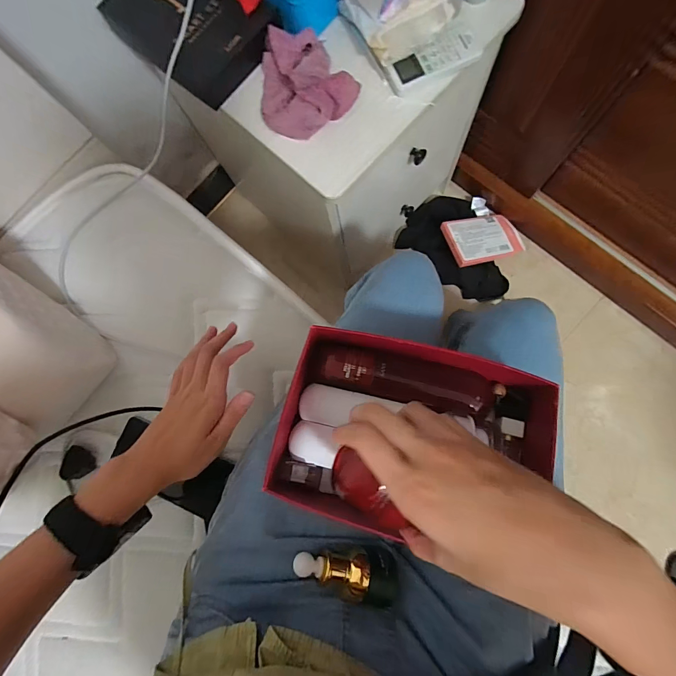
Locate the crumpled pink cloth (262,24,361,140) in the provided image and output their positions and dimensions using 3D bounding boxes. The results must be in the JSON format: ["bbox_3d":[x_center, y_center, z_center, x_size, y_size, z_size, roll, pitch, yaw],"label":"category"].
[{"bbox_3d":[-0.058,-0.355,0.485,0.124,0.051,0.147,-33,80,0],"label":"crumpled pink cloth"}]

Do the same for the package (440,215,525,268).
[{"bbox_3d":[0.364,-0.250,0.887,0.192,0.015,0.123,-15,74,-14],"label":"package"}]

